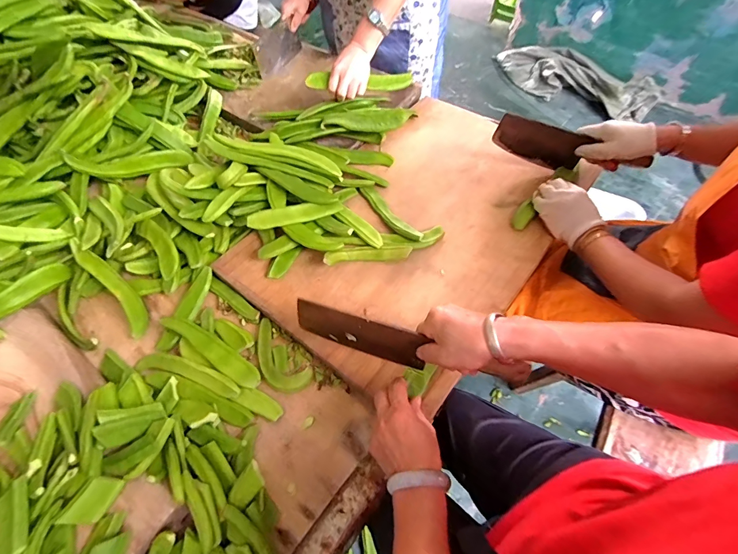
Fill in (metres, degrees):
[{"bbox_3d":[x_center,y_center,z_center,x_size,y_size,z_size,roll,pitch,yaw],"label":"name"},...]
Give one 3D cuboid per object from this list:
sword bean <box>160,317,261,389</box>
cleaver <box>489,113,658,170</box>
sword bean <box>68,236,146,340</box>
[{"bbox_3d":[-0.235,0.102,0.547,0.184,0.014,0.033,29,60,20],"label":"sword bean"},{"bbox_3d":[0.372,-0.239,0.693,0.271,0.079,0.018,16,57,12],"label":"cleaver"},{"bbox_3d":[-0.418,0.014,0.607,0.211,0.030,0.037,45,66,10],"label":"sword bean"}]

